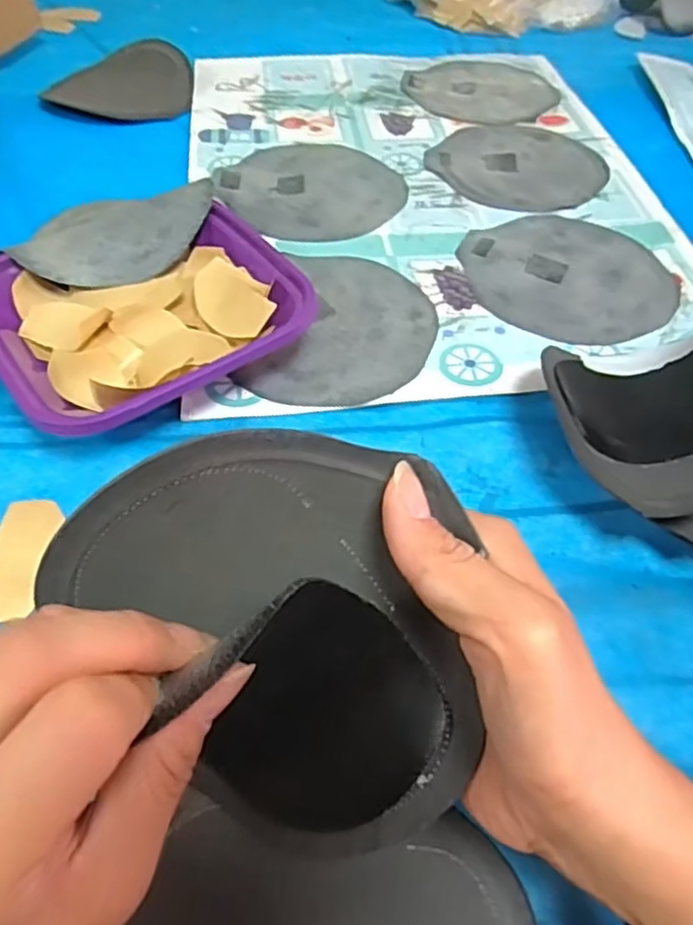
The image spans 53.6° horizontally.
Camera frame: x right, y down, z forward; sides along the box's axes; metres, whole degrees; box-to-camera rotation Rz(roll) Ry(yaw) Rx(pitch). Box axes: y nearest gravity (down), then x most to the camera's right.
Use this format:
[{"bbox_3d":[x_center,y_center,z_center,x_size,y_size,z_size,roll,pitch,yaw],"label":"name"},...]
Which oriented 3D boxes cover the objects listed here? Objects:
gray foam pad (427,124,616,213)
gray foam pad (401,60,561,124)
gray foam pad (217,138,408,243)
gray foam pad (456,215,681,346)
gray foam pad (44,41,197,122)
[{"bbox_3d":[0.154,-0.266,0.610,0.147,0.004,0.146,-36,59,-28],"label":"gray foam pad"},{"bbox_3d":[0.144,-0.391,0.717,0.150,0.004,0.151,-34,58,-28],"label":"gray foam pad"},{"bbox_3d":[-0.027,-0.233,0.572,0.147,0.010,0.151,30,54,22],"label":"gray foam pad"},{"bbox_3d":[0.163,-0.140,0.508,0.145,0.006,0.149,-5,49,-6],"label":"gray foam pad"},{"bbox_3d":[-0.209,-0.379,0.679,0.136,0.024,0.129,16,50,12],"label":"gray foam pad"}]

